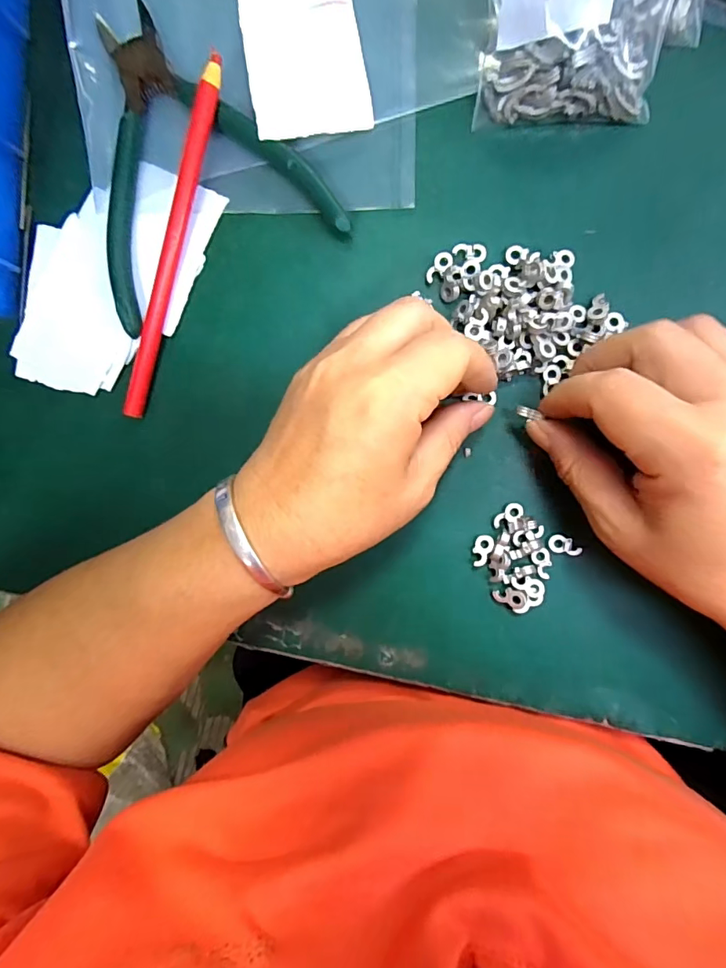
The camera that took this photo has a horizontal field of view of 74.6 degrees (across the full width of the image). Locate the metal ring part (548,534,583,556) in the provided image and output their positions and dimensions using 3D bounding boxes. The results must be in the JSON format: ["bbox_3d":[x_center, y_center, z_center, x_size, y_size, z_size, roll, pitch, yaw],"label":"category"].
[{"bbox_3d":[0.096,0.029,0.225,0.015,0.004,0.009,10,95,3],"label":"metal ring part"}]

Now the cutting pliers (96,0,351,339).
[{"bbox_3d":[-0.087,-0.157,0.225,0.114,0.010,0.135,-25,92,5],"label":"cutting pliers"}]

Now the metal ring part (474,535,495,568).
[{"bbox_3d":[0.057,0.032,0.230,0.008,0.005,0.015,19,95,3],"label":"metal ring part"}]

